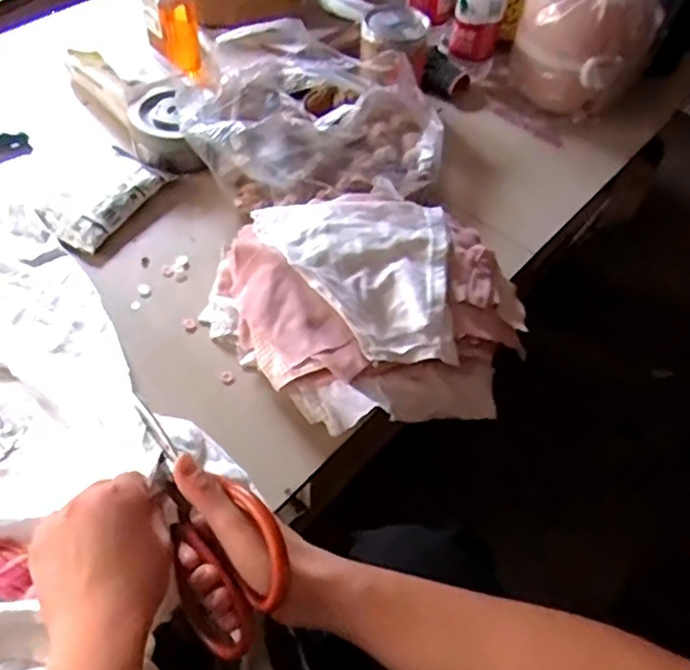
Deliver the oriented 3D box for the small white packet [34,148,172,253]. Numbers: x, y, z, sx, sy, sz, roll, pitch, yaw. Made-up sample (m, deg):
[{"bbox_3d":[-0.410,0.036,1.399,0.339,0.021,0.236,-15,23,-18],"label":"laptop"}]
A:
[{"bbox_3d":[-0.267,-0.152,0.728,0.088,0.021,0.142,23,55,13],"label":"small white packet"}]

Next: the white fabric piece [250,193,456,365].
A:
[{"bbox_3d":[0.008,-0.059,0.626,0.188,0.043,0.174,1,53,-4],"label":"white fabric piece"}]

